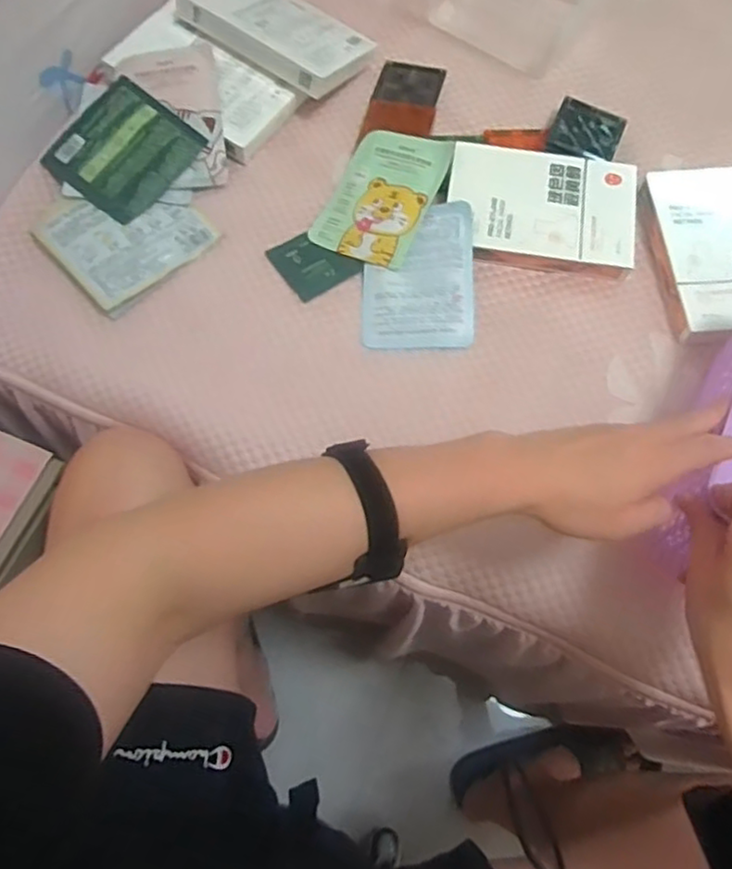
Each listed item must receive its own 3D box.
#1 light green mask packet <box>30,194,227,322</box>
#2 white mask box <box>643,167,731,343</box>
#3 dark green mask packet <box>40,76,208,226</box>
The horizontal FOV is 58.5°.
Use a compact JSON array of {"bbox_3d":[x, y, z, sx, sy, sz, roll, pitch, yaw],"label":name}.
[{"bbox_3d":[-0.245,-0.205,0.657,0.135,0.022,0.139,41,74,14],"label":"light green mask packet"},{"bbox_3d":[0.361,-0.185,0.658,0.130,0.027,0.195,-3,69,-1],"label":"white mask box"},{"bbox_3d":[-0.251,-0.295,0.677,0.128,0.009,0.127,38,82,7],"label":"dark green mask packet"}]

